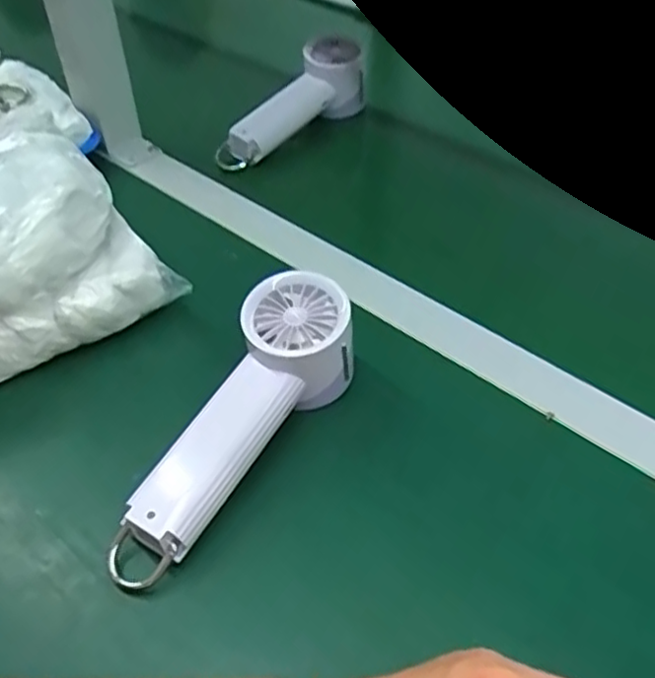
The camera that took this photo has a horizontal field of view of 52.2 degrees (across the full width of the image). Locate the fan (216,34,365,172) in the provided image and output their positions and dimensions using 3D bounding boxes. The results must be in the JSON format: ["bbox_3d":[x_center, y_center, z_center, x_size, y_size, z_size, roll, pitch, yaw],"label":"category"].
[{"bbox_3d":[-0.035,-0.224,0.623,0.163,0.064,0.045,-35,55,-28],"label":"fan"}]

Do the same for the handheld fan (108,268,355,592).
[{"bbox_3d":[-0.050,0.051,0.378,0.061,0.058,0.196,26,66,23],"label":"handheld fan"}]

